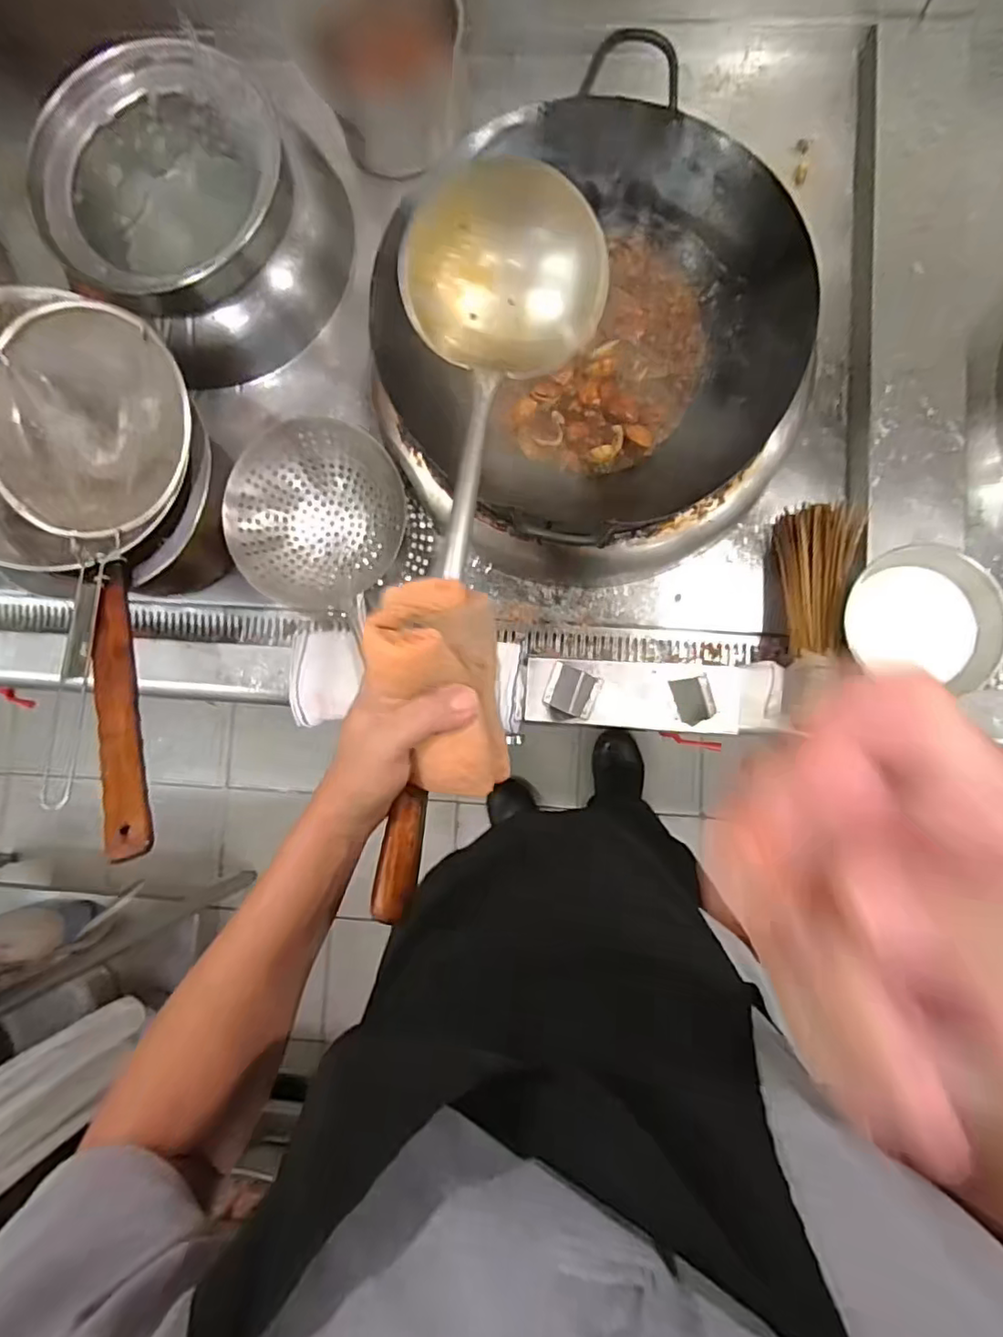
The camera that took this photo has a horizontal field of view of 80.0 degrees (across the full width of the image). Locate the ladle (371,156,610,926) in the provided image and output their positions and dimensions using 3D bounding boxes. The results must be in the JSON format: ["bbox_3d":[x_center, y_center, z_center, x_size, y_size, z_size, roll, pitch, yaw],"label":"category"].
[{"bbox_3d":[-0.025,-0.099,0.415,0.139,0.055,0.519,8,82,4],"label":"ladle"}]

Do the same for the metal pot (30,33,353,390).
[{"bbox_3d":[-0.394,-0.582,0.779,0.303,0.176,0.312,0,85,3],"label":"metal pot"}]

